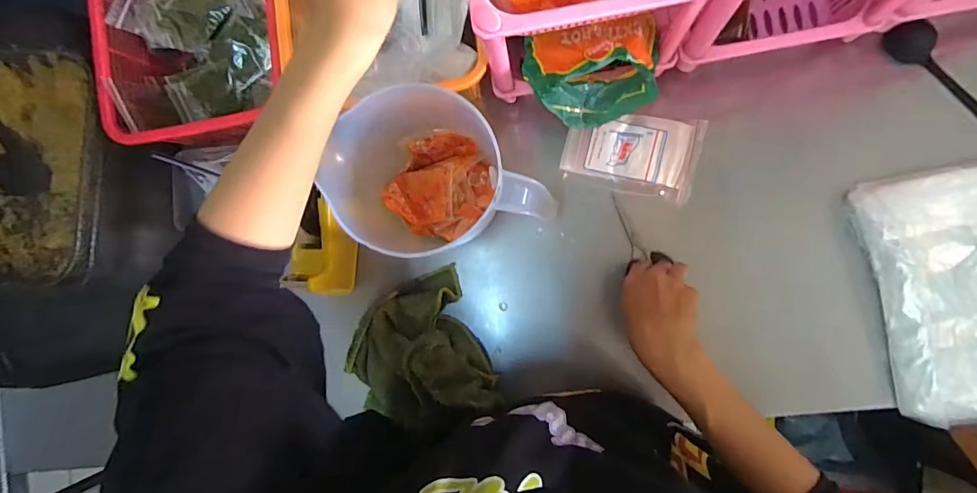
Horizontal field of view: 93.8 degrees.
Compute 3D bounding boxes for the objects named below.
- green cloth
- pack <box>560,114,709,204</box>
[{"bbox_3d":[-0.088,0.130,0.536,0.155,0.071,0.161,-27,85,6],"label":"green cloth"},{"bbox_3d":[0.166,-0.110,0.527,0.149,0.016,0.089,14,90,8],"label":"pack"}]

